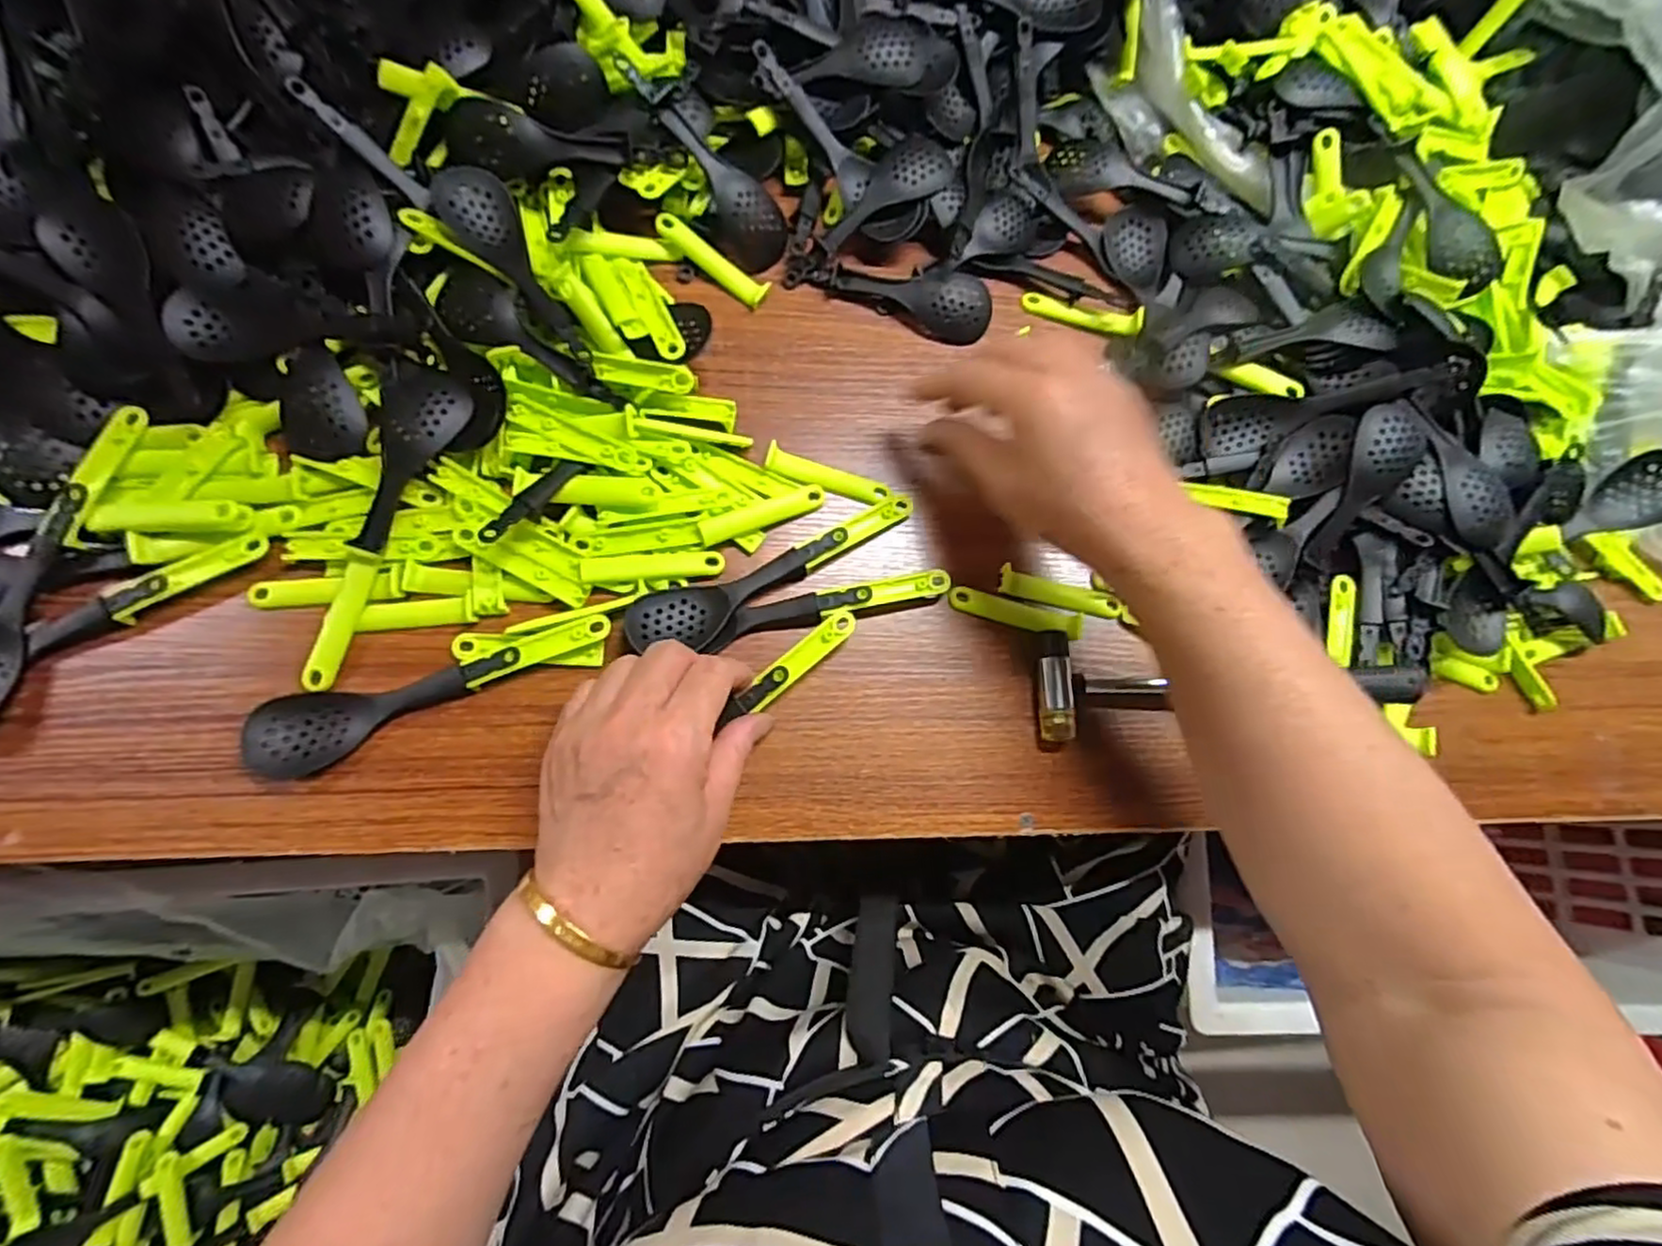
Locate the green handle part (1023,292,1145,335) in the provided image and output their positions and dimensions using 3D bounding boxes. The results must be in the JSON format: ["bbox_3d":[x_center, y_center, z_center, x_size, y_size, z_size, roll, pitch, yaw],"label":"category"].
[{"bbox_3d":[0.163,-0.200,0.457,0.074,0.016,0.016,12,77,-4],"label":"green handle part"}]

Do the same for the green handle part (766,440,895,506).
[{"bbox_3d":[-0.002,-0.085,0.420,0.074,0.014,0.015,20,77,-2],"label":"green handle part"}]

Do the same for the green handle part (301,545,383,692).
[{"bbox_3d":[-0.253,-0.002,0.367,0.015,0.011,0.074,16,77,-3],"label":"green handle part"}]

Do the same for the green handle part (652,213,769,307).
[{"bbox_3d":[-0.073,-0.223,0.433,0.075,0.010,0.016,36,77,1],"label":"green handle part"}]

